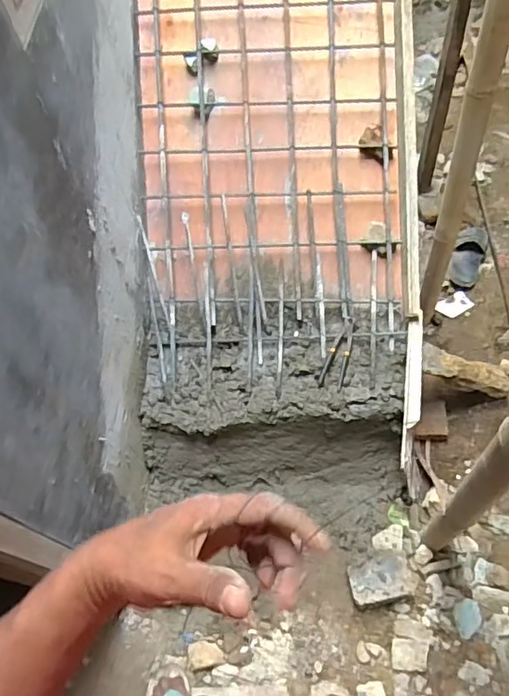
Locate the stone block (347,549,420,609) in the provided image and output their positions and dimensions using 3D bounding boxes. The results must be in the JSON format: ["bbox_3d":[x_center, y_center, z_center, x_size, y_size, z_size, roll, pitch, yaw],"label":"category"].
[{"bbox_3d":[0.311,0.550,1.316,0.168,0.085,0.118,-11,59,0],"label":"stone block"}]

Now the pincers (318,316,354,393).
[{"bbox_3d":[0.231,0.013,1.450,0.059,0.019,0.219,17,61,14],"label":"pincers"}]

